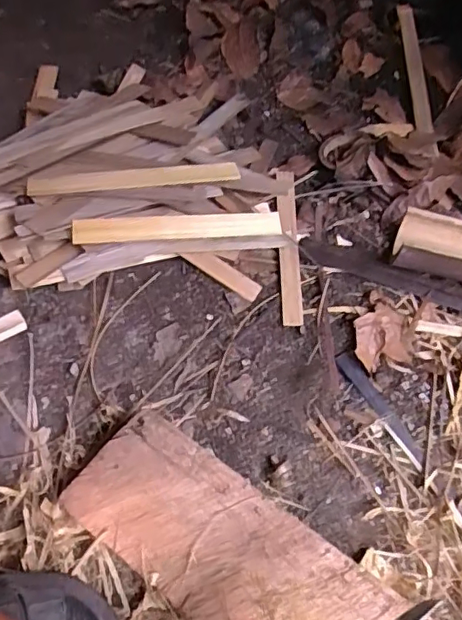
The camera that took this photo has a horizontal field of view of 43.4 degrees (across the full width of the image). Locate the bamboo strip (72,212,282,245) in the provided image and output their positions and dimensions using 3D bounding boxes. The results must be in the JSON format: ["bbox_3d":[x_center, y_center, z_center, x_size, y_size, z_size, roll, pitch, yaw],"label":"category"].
[{"bbox_3d":[-0.057,-0.090,0.640,0.225,0.027,0.012,-4,20,-10],"label":"bamboo strip"}]

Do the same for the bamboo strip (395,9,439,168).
[{"bbox_3d":[0.263,-0.330,0.818,0.028,0.007,0.298,1,64,0],"label":"bamboo strip"}]

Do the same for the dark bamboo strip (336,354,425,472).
[{"bbox_3d":[0.154,0.101,0.593,0.019,0.008,0.134,-30,68,-14],"label":"dark bamboo strip"}]

